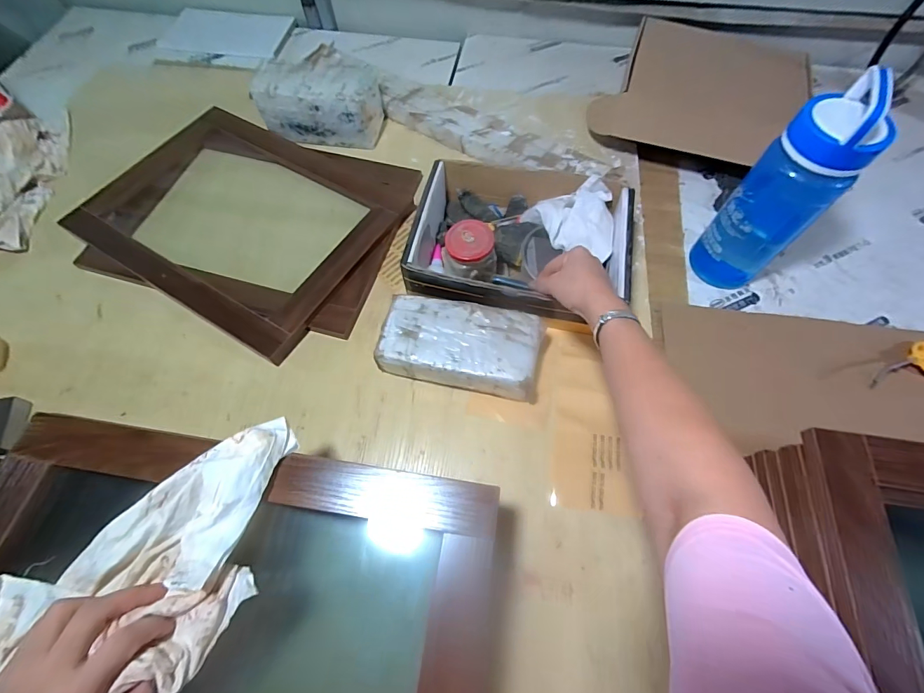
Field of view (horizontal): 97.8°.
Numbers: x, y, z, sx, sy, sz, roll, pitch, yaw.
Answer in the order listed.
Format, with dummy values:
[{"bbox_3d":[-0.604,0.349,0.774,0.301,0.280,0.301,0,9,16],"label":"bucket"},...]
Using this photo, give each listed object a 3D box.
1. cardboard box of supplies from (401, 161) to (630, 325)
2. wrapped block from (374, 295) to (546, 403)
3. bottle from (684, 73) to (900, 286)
[{"bbox_3d":[0.084,-0.156,0.607,0.296,0.108,0.243,12,64,5],"label":"cardboard box of supplies"},{"bbox_3d":[-0.001,0.003,0.554,0.210,0.067,0.113,12,65,7],"label":"wrapped block"},{"bbox_3d":[0.418,-0.191,0.538,0.077,0.280,0.105,-35,69,-17],"label":"bottle"}]

